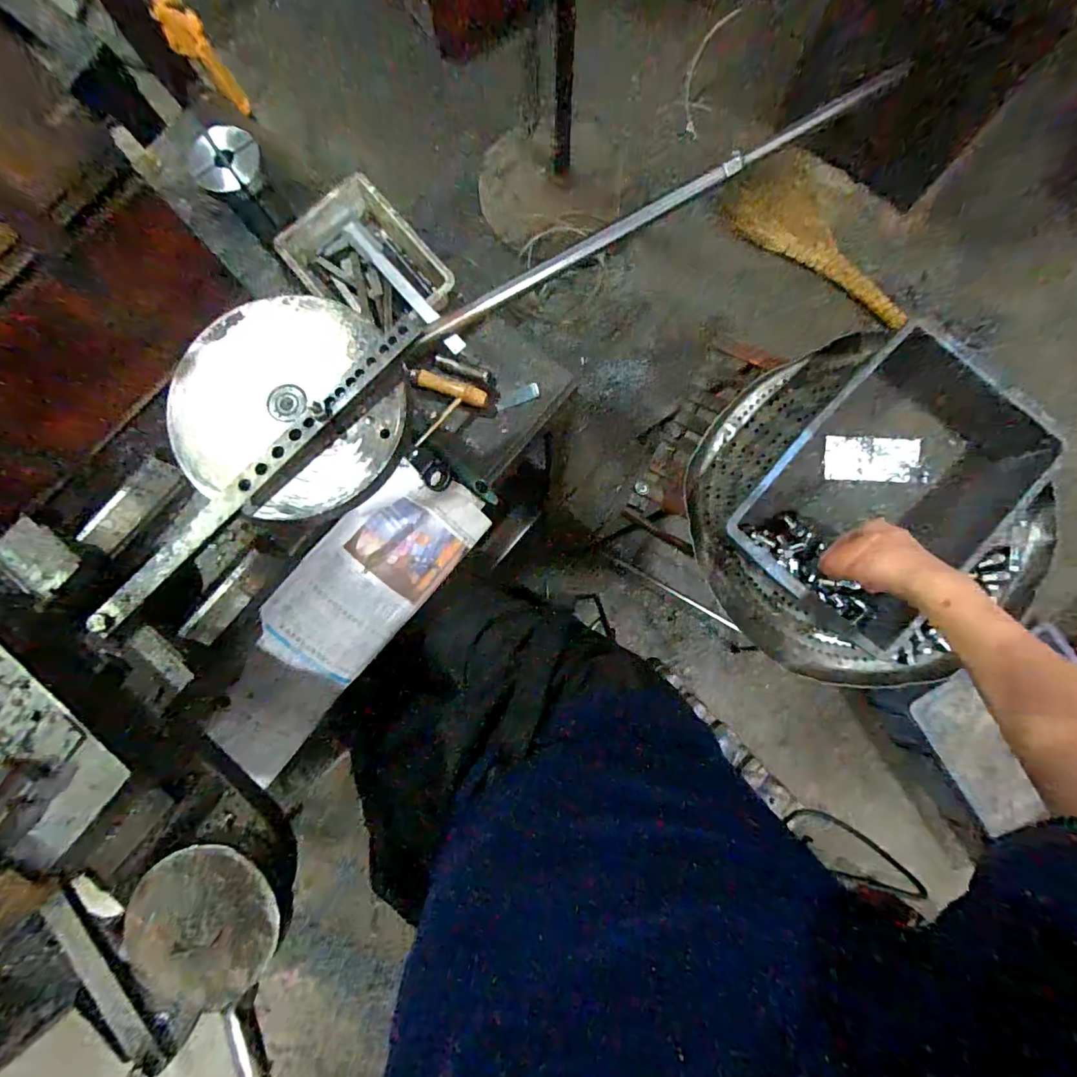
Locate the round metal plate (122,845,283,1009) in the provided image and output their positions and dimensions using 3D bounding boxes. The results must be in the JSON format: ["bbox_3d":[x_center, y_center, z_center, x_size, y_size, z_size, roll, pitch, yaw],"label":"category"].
[{"bbox_3d":[-0.220,0.255,0.320,0.098,0.010,0.097,0,82,1],"label":"round metal plate"}]

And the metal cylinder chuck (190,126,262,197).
[{"bbox_3d":[-0.308,-0.372,0.486,0.068,0.048,0.038,-30,82,-3],"label":"metal cylinder chuck"}]

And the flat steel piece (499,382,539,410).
[{"bbox_3d":[-0.022,-0.154,0.533,0.048,0.006,0.016,-23,93,2],"label":"flat steel piece"}]

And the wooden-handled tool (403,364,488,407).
[{"bbox_3d":[-0.100,-0.162,0.528,0.090,0.017,0.020,17,82,4],"label":"wooden-handled tool"}]

